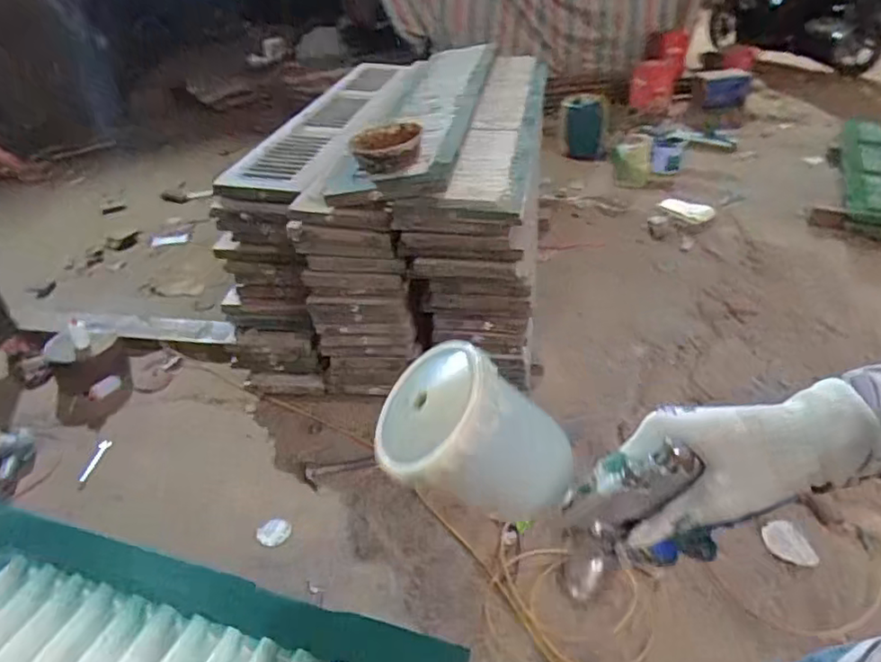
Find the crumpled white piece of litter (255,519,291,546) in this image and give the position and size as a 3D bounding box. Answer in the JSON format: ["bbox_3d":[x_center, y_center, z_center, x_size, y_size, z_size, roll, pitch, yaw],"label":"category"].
[{"bbox_3d":[-0.445,0.539,1.616,0.087,0.017,0.069,-21,38,-25],"label":"crumpled white piece of litter"}]

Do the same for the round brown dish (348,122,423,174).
[{"bbox_3d":[-0.153,-0.488,1.610,0.201,0.083,0.203,-2,34,1],"label":"round brown dish"}]

